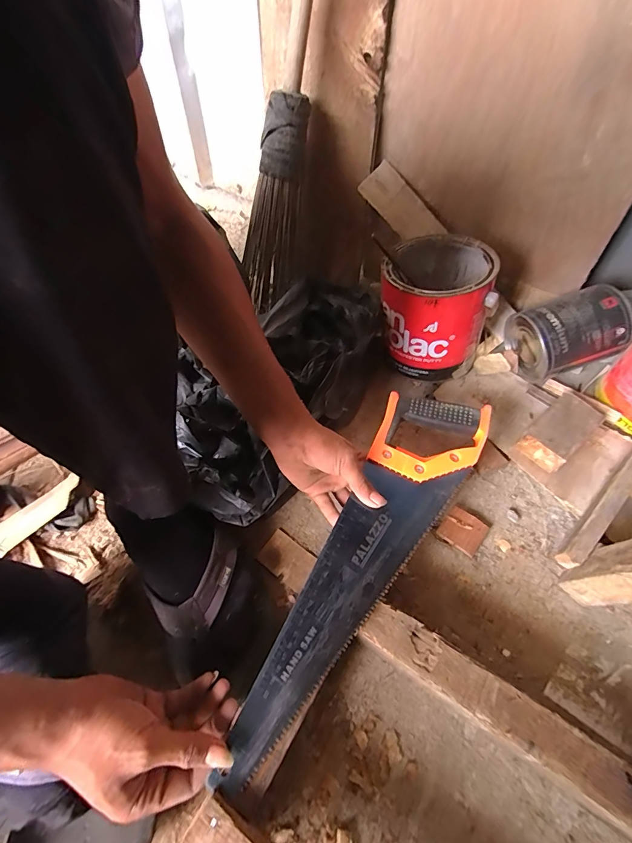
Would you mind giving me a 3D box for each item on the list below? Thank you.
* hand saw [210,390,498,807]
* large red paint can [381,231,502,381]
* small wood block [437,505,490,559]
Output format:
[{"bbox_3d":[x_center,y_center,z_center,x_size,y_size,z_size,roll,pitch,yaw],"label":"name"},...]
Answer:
[{"bbox_3d":[0.045,0.126,0.382,0.106,0.016,0.412,30,65,19],"label":"hand saw"},{"bbox_3d":[0.173,-0.172,0.568,0.151,0.152,0.148,27,59,18],"label":"large red paint can"},{"bbox_3d":[0.182,0.135,0.469,0.049,0.014,0.044,36,62,22],"label":"small wood block"}]

